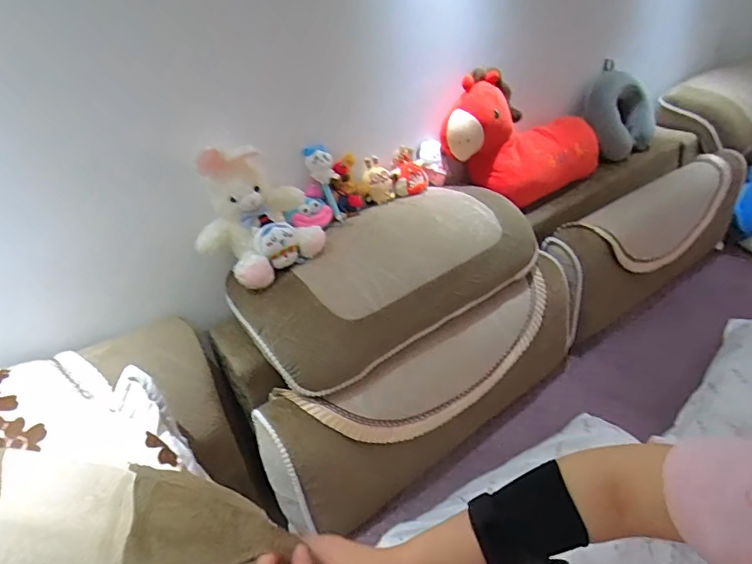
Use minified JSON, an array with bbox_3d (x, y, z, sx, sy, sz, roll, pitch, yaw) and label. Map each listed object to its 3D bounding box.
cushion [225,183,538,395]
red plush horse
[{"bbox_3d":[0.061,-0.035,1.118,0.746,0.197,0.270,-26,36,-27],"label":"cushion"},{"bbox_3d":[0.458,-0.398,1.391,0.636,0.315,0.170,2,25,-31],"label":"red plush horse"}]

